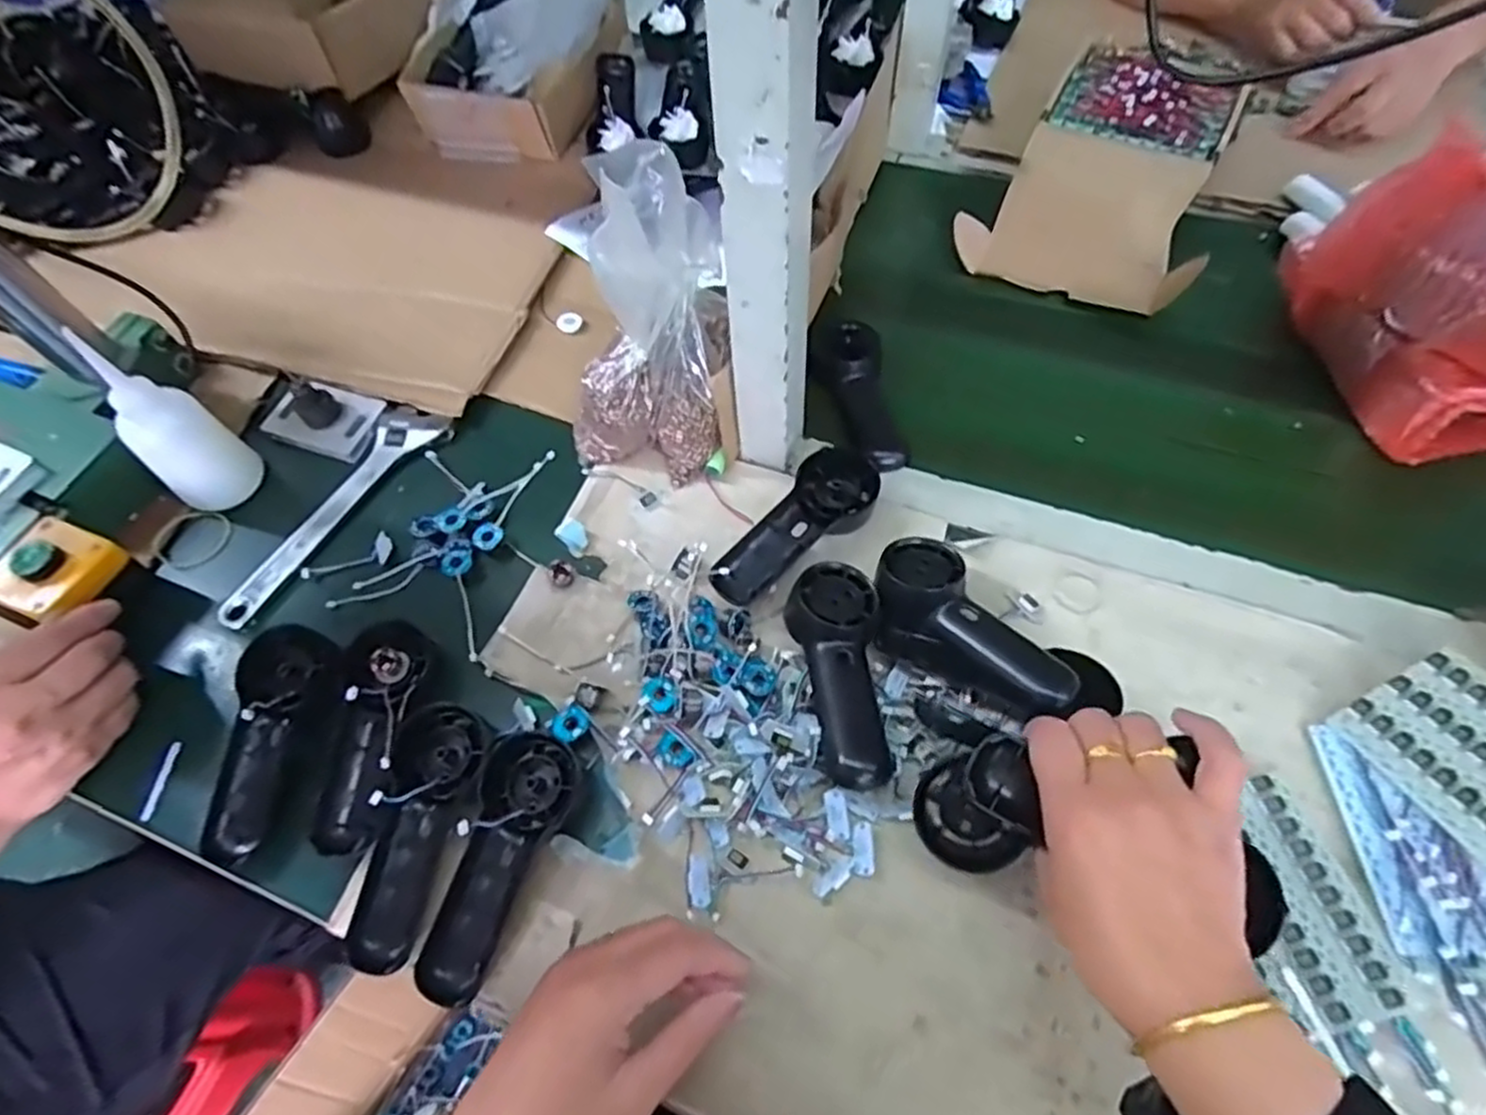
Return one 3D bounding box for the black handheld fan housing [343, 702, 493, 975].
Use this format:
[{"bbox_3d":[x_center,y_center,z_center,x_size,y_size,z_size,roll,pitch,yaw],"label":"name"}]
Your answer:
[{"bbox_3d":[-0.200,0.166,0.453,0.055,0.030,0.147,12,61,10],"label":"black handheld fan housing"}]

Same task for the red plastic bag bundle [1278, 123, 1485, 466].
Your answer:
[{"bbox_3d":[0.531,-0.184,0.551,0.146,0.138,0.204,-24,61,-10],"label":"red plastic bag bundle"}]

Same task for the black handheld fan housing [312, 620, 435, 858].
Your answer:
[{"bbox_3d":[-0.240,0.111,0.478,0.050,0.024,0.145,1,60,4],"label":"black handheld fan housing"}]

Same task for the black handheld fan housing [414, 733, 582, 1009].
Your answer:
[{"bbox_3d":[-0.150,0.179,0.444,0.057,0.031,0.146,21,63,15],"label":"black handheld fan housing"}]

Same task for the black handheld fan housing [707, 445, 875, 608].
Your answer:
[{"bbox_3d":[0.043,-0.018,0.547,0.062,0.031,0.153,32,66,20],"label":"black handheld fan housing"}]

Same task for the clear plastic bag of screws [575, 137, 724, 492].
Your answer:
[{"bbox_3d":[-0.073,-0.163,0.535,0.110,0.225,0.065,9,28,9],"label":"clear plastic bag of screws"}]

